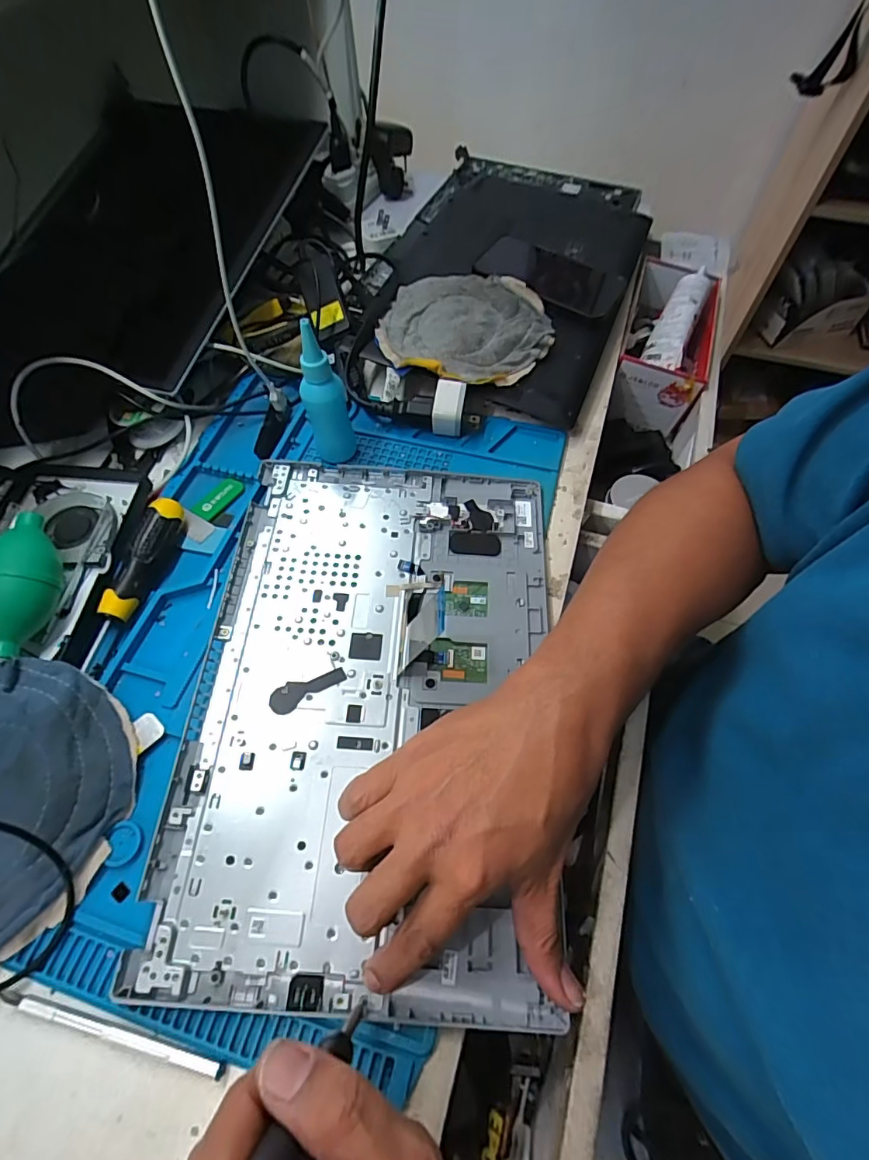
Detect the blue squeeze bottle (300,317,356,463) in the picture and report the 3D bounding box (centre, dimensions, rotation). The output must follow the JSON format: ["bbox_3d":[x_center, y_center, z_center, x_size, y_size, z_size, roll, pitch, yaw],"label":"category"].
[{"bbox_3d":[-0.090,-0.150,0.420,0.034,0.119,0.034,-16,62,-9],"label":"blue squeeze bottle"}]

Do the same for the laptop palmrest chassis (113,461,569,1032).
[{"bbox_3d":[-0.041,0.067,0.356,0.230,0.008,0.360,3,61,2],"label":"laptop palmrest chassis"}]

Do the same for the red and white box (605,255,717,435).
[{"bbox_3d":[0.262,-0.271,0.590,0.092,0.091,0.183,17,61,10],"label":"red and white box"}]

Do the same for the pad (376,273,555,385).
[{"bbox_3d":[0.029,-0.243,0.494,0.159,0.018,0.140,18,62,10],"label":"pad"}]

